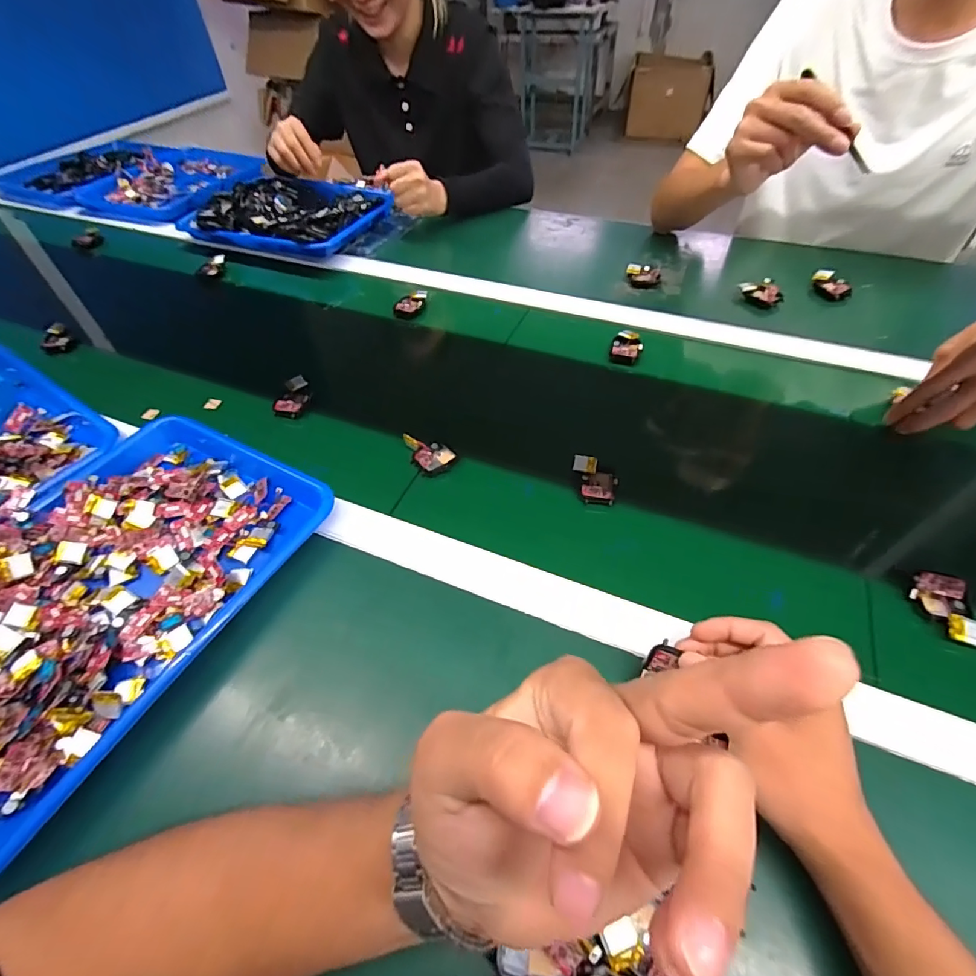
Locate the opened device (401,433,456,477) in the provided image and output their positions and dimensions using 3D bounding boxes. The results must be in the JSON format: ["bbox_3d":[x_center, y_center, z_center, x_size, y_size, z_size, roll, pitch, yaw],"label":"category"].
[{"bbox_3d":[-0.060,-0.039,0.490,0.039,0.024,0.047,-34,58,-22],"label":"opened device"}]

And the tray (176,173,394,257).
[{"bbox_3d":[-0.338,-0.477,0.812,0.288,0.049,0.235,19,55,17],"label":"tray"}]

